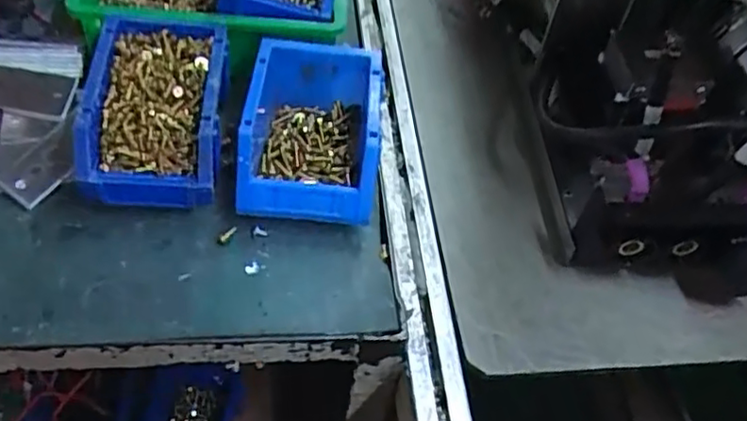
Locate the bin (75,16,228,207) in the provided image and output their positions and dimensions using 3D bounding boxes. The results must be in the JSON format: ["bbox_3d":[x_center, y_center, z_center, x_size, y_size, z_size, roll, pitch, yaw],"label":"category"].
[{"bbox_3d":[-0.184,-0.085,0.543,0.113,0.080,0.171,0,52,-7],"label":"bin"}]

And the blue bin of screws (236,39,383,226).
[{"bbox_3d":[-0.052,-0.067,0.553,0.115,0.077,0.161,3,52,-5],"label":"blue bin of screws"}]

